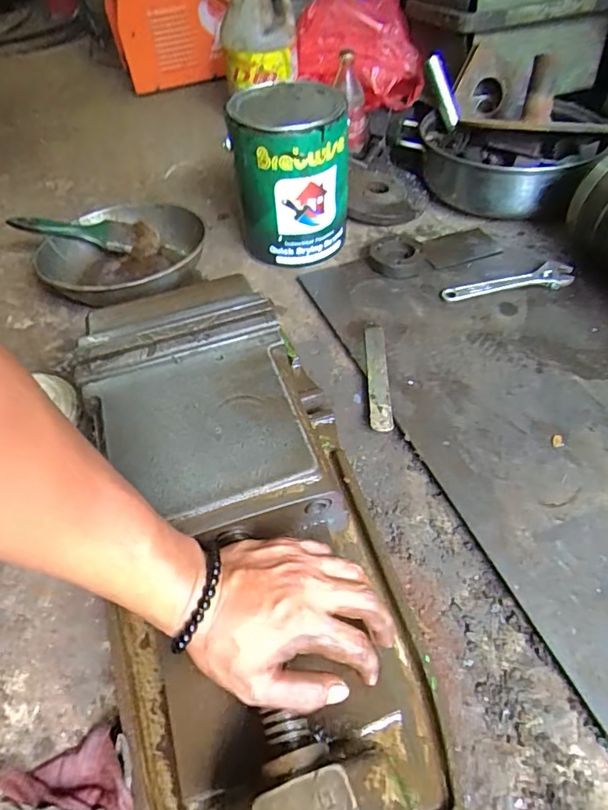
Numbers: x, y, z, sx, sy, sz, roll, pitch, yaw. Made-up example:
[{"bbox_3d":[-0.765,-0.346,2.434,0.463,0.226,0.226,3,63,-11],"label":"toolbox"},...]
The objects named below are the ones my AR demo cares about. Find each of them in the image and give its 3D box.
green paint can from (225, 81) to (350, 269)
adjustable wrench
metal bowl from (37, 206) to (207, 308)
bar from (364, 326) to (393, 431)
[{"bbox_3d":[-0.017,-0.338,0.765,0.154,0.205,0.154,-3,49,4],"label":"green paint can"},{"bbox_3d":[0.294,-0.172,0.736,0.196,0.007,0.047,-13,49,-8],"label":"adjustable wrench"},{"bbox_3d":[-0.261,-0.220,0.772,0.235,0.076,0.247,-25,52,-17],"label":"metal bowl"},{"bbox_3d":[0.090,-0.041,0.638,0.026,0.013,0.176,-2,49,5],"label":"bar"}]

